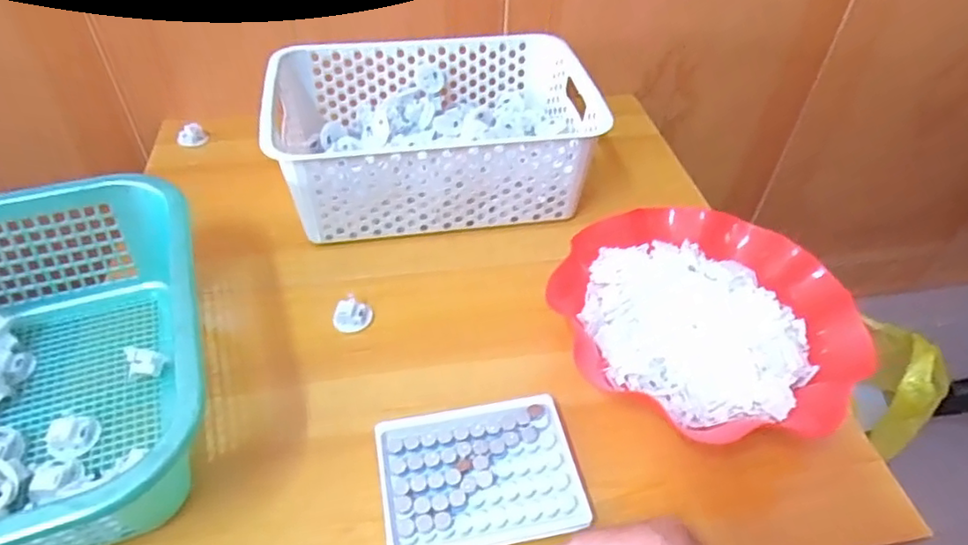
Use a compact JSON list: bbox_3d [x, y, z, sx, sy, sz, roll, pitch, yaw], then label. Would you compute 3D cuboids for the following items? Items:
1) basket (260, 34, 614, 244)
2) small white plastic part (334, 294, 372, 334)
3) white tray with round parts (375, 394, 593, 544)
[{"bbox_3d":[-0.051,-0.146,0.627,0.302,0.101,0.199,-6,46,-9],"label":"basket"},{"bbox_3d":[-0.113,0.036,0.521,0.031,0.014,0.029,1,46,-1],"label":"small white plastic part"},{"bbox_3d":[-0.003,0.136,0.415,0.130,0.014,0.097,-7,46,-10],"label":"white tray with round parts"}]

